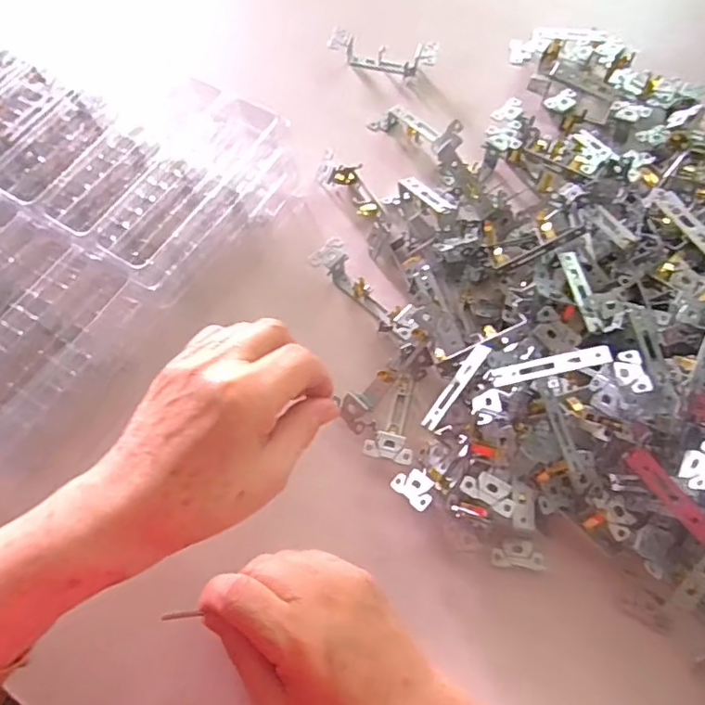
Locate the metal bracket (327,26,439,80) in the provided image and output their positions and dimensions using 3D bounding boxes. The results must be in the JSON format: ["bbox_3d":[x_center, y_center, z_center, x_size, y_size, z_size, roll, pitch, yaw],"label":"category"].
[{"bbox_3d":[0.031,-0.298,0.572,0.106,0.028,0.031,19,66,10],"label":"metal bracket"}]

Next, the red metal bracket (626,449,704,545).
[{"bbox_3d":[0.188,0.084,0.337,0.011,0.007,0.063,-32,68,-13],"label":"red metal bracket"}]

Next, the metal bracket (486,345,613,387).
[{"bbox_3d":[0.119,0.008,0.348,0.071,0.005,0.012,-15,61,22],"label":"metal bracket"}]

